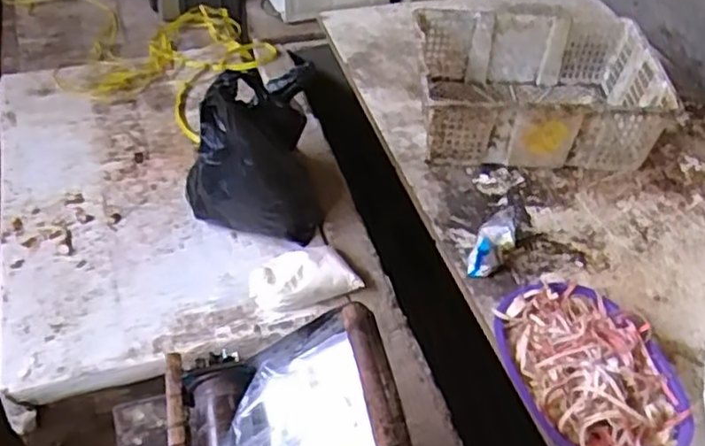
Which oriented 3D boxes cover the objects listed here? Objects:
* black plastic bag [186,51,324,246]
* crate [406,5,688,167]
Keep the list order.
[{"bbox_3d":[-0.172,-0.121,1.197,0.226,0.276,0.186,-6,45,-10],"label":"black plastic bag"},{"bbox_3d":[0.370,-0.274,1.462,0.464,0.160,0.369,4,44,1],"label":"crate"}]

